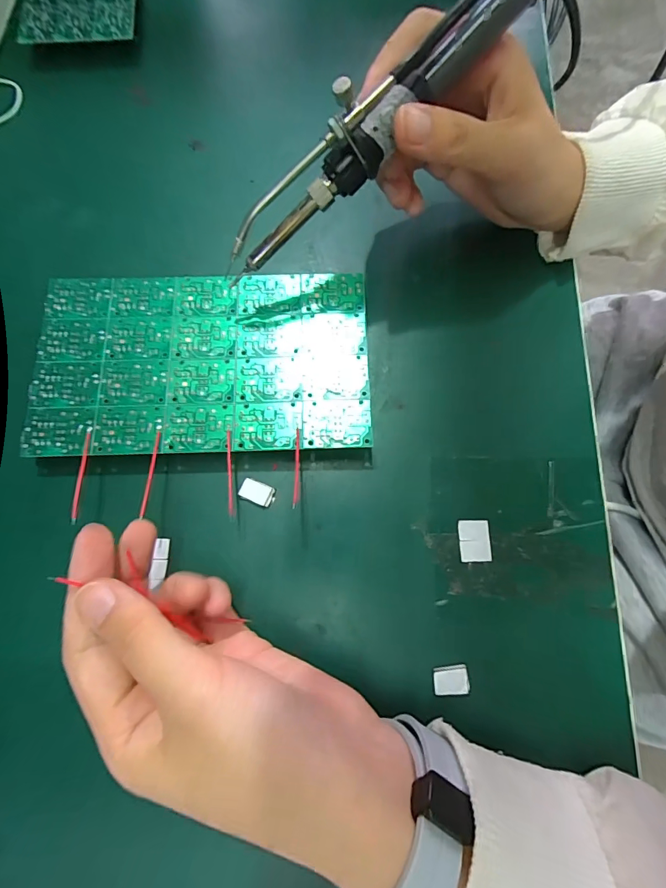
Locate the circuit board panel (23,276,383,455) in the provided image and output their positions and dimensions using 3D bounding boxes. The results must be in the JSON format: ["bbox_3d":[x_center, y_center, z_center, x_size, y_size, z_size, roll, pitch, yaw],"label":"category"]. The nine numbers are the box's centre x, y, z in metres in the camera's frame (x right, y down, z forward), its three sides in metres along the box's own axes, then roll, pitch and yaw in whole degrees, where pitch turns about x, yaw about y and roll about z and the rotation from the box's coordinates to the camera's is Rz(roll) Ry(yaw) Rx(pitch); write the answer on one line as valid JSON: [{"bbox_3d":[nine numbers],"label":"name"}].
[{"bbox_3d":[-0.069,-0.045,0.220,0.172,0.004,0.101,-2,74,0],"label":"circuit board panel"}]

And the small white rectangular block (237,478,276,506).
[{"bbox_3d":[-0.039,0.024,0.213,0.018,0.004,0.011,21,76,7],"label":"small white rectangular block"}]

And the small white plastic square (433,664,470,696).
[{"bbox_3d":[0.054,0.107,0.189,0.016,0.004,0.011,-4,74,0],"label":"small white plastic square"}]

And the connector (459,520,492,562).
[{"bbox_3d":[0.071,0.048,0.206,0.015,0.004,0.020,0,74,1],"label":"connector"}]

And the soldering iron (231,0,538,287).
[{"bbox_3d":[0.028,-0.146,0.170,0.195,0.035,0.016,-37,77,15],"label":"soldering iron"}]

